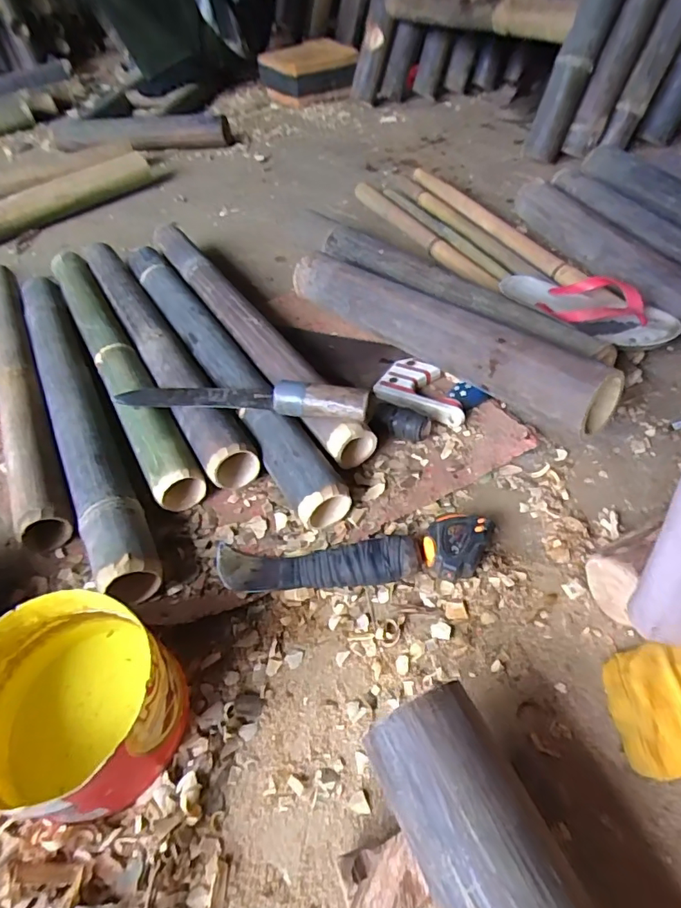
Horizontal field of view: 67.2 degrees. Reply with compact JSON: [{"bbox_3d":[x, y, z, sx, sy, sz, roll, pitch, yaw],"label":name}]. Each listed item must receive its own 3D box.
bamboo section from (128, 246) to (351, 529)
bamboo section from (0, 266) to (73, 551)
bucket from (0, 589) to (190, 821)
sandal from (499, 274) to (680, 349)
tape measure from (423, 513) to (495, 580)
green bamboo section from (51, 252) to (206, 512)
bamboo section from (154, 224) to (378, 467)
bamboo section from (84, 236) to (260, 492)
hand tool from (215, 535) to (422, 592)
[{"bbox_3d":[-0.178,-0.141,0.726,0.064,0.061,0.649,-26,52,-18],"label":"bamboo section"},{"bbox_3d":[-0.460,-0.114,0.731,0.067,0.062,0.659,-24,51,-16],"label":"bamboo section"},{"bbox_3d":[-0.210,0.200,0.407,0.159,0.089,0.143,-2,49,3],"label":"bucket"},{"bbox_3d":[0.332,-0.200,0.700,0.234,0.040,0.110,21,53,21],"label":"sandal"},{"bbox_3d":[0.115,0.094,0.515,0.056,0.034,0.076,20,53,21],"label":"tape measure"},{"bbox_3d":[-0.340,-0.156,0.758,0.056,0.060,0.656,-26,52,-18],"label":"green bamboo section"},{"bbox_3d":[-0.154,-0.201,0.770,0.060,0.072,0.655,-26,52,-18],"label":"bamboo section"},{"bbox_3d":[-0.281,-0.175,0.764,0.059,0.072,0.649,-26,52,-18],"label":"bamboo section"},{"bbox_3d":[-0.026,0.107,0.512,0.205,0.037,0.049,-2,49,3],"label":"hand tool"}]

